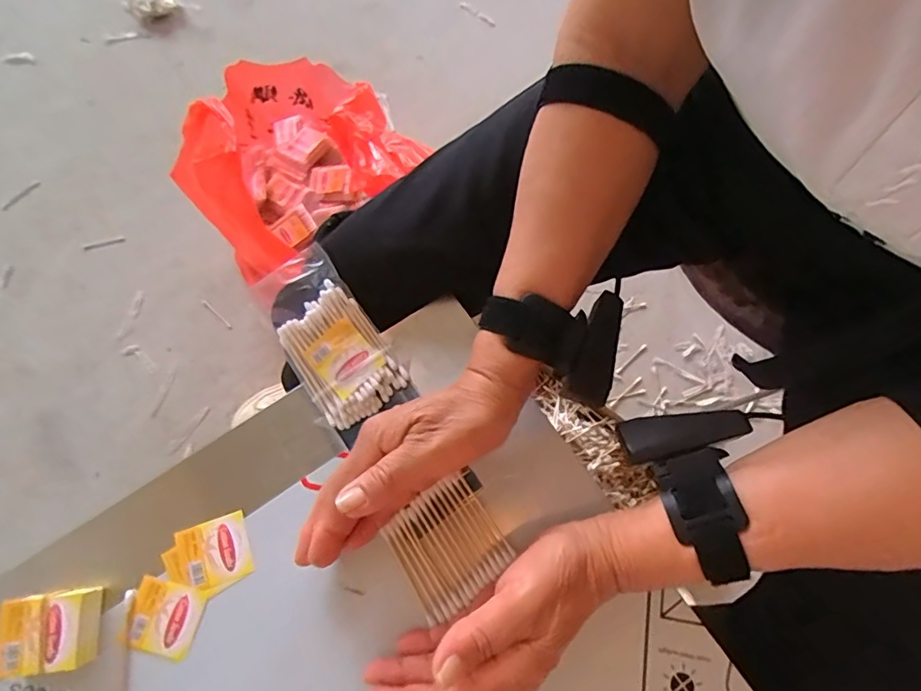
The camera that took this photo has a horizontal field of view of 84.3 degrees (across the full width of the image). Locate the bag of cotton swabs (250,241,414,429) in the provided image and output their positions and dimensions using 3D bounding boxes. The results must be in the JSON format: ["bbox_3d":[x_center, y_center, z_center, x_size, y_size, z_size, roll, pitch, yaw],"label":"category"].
[{"bbox_3d":[-0.093,-0.006,0.357,0.062,0.032,0.118,-34,75,-13],"label":"bag of cotton swabs"}]

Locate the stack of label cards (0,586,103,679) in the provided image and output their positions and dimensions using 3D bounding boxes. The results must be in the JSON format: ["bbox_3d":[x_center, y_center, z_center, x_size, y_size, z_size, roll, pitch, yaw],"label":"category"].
[{"bbox_3d":[-0.238,0.167,0.299,0.048,0.024,0.041,-5,71,-4],"label":"stack of label cards"}]

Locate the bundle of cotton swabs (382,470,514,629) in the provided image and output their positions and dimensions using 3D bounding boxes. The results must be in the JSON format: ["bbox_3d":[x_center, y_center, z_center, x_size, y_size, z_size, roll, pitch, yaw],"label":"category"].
[{"bbox_3d":[-0.008,0.130,0.329,0.066,0.006,0.066,-34,75,-13],"label":"bundle of cotton swabs"}]

